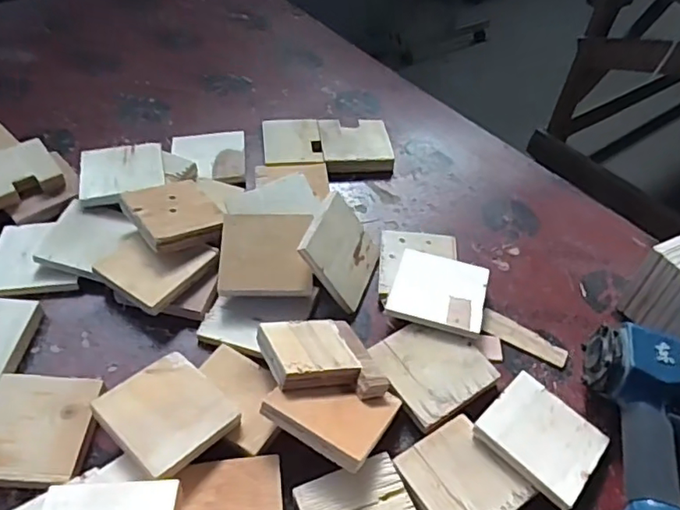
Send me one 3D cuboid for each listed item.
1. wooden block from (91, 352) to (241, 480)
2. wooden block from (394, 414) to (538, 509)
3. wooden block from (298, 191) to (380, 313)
[{"bbox_3d":[-0.140,0.128,0.462,0.087,0.013,0.084,36,46,25],"label":"wooden block"},{"bbox_3d":[0.095,0.182,0.459,0.080,0.021,0.082,-26,56,-25],"label":"wooden block"},{"bbox_3d":[0.002,-0.004,0.580,0.007,0.091,0.091,-12,36,40],"label":"wooden block"}]

